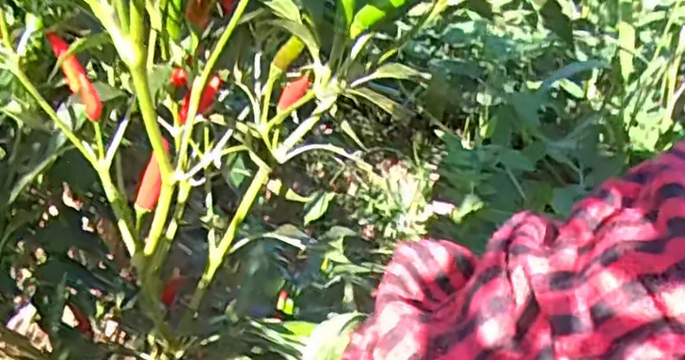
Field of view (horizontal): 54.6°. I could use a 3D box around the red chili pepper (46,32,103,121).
[{"bbox_3d":[-0.118,-0.046,0.297,0.012,0.044,0.009,-21,38,-20],"label":"red chili pepper"}]

